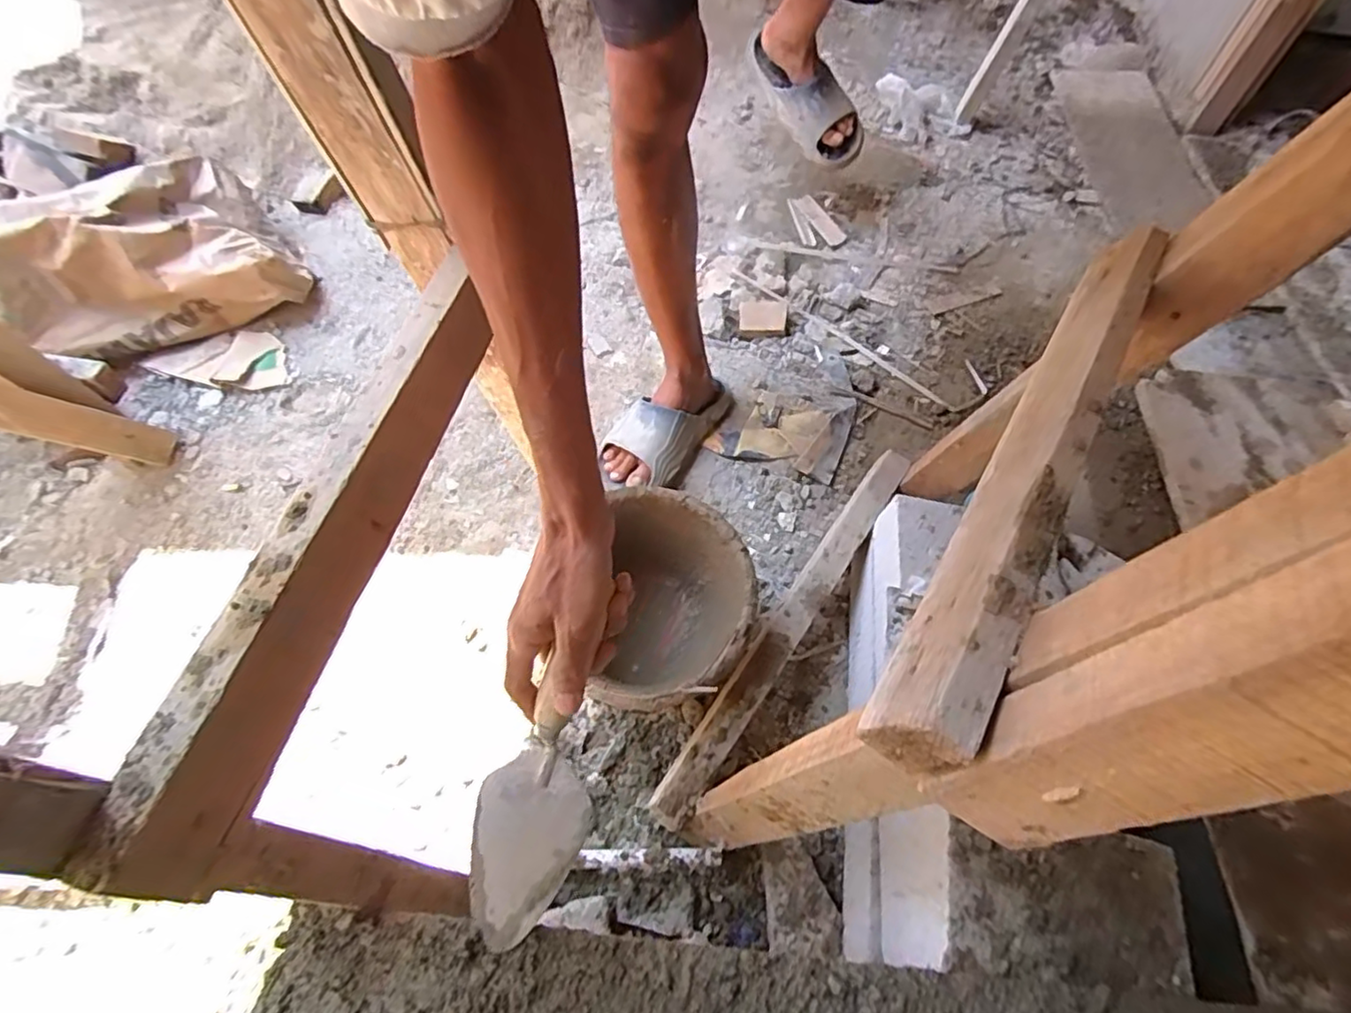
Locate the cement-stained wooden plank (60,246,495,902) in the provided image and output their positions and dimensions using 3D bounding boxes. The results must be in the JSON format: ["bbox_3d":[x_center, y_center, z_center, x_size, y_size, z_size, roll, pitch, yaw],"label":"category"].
[{"bbox_3d":[-0.204,-0.007,0.399,0.043,0.056,0.437,9,55,6],"label":"cement-stained wooden plank"}]

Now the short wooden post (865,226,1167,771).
[{"bbox_3d":[0.238,-0.055,0.395,0.043,0.049,0.480,29,59,19],"label":"short wooden post"}]

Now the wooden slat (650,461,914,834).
[{"bbox_3d":[0.149,0.129,0.774,0.043,0.021,0.560,30,59,19],"label":"wooden slat"}]

